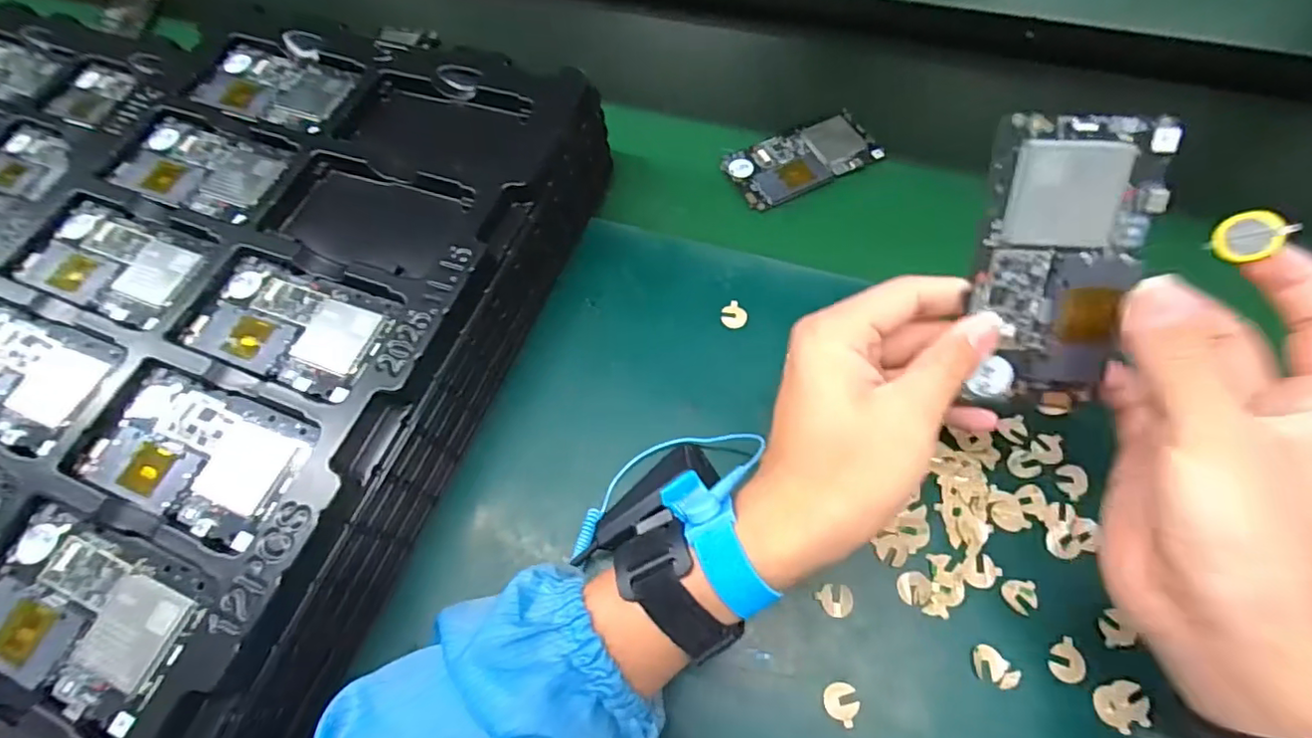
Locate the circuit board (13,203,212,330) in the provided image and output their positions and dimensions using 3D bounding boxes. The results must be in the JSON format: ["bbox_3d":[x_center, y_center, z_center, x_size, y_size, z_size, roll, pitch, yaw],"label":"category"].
[{"bbox_3d":[-0.351,-0.068,0.378,0.125,0.005,0.060,20,65,13],"label":"circuit board"}]

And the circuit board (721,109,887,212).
[{"bbox_3d":[0.121,-0.174,0.484,0.121,0.007,0.065,-23,63,-9],"label":"circuit board"}]

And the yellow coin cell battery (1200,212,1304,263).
[{"bbox_3d":[0.247,-0.055,0.245,0.004,0.021,0.021,-8,45,-41],"label":"yellow coin cell battery"}]

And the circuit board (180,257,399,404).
[{"bbox_3d":[-0.215,-0.026,0.347,0.127,0.008,0.065,18,65,13],"label":"circuit board"}]

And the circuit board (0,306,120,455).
[{"bbox_3d":[-0.379,0.001,0.345,0.127,0.011,0.068,17,64,12],"label":"circuit board"}]

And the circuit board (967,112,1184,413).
[{"bbox_3d":[0.172,-0.042,0.254,0.064,0.123,0.005,4,23,10],"label":"circuit board"}]

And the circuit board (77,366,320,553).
[{"bbox_3d":[-0.248,0.045,0.316,0.125,0.012,0.069,17,64,12],"label":"circuit board"}]

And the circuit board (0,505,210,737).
[{"bbox_3d":[-0.274,0.118,0.280,0.122,0.008,0.065,19,65,13],"label":"circuit board"}]

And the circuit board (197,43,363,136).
[{"bbox_3d":[-0.283,-0.211,0.440,0.123,0.005,0.066,18,65,13],"label":"circuit board"}]

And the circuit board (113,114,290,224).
[{"bbox_3d":[-0.315,-0.141,0.409,0.119,0.005,0.066,18,64,12],"label":"circuit board"}]

